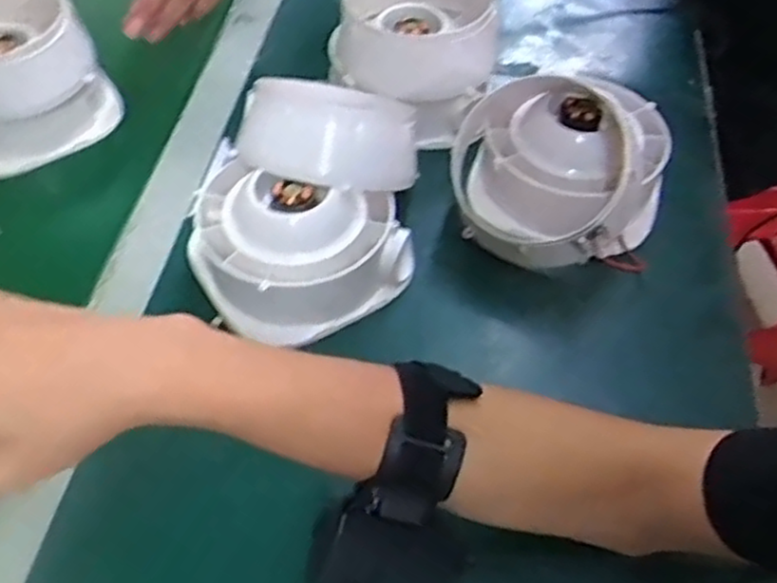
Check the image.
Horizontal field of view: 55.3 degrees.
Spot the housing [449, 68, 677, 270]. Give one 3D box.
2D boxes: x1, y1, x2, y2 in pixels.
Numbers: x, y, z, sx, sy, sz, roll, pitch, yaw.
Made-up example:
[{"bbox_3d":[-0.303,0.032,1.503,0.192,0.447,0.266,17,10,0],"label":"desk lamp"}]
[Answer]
[{"bbox_3d":[0.126,-0.094,0.534,0.154,0.070,0.140,0,53,0],"label":"housing"}]

